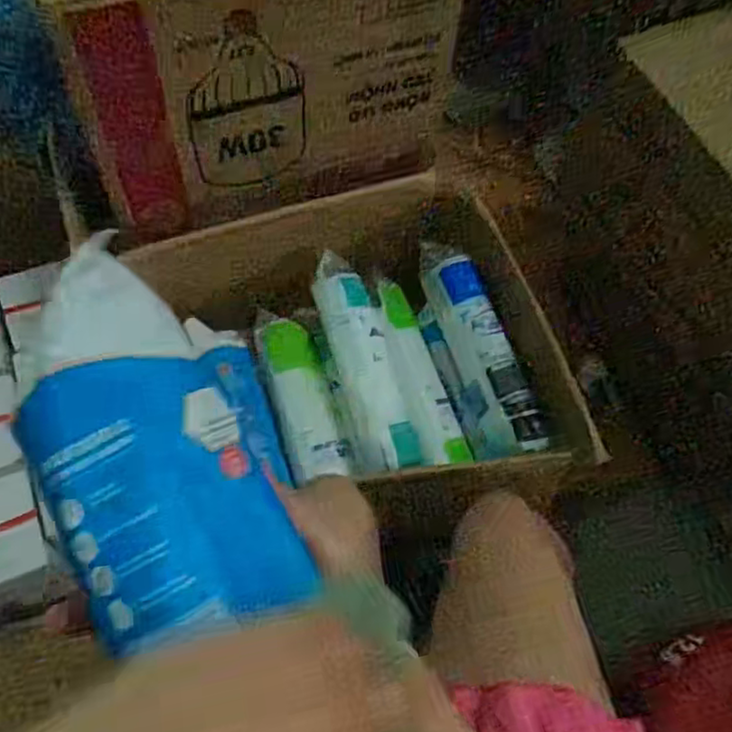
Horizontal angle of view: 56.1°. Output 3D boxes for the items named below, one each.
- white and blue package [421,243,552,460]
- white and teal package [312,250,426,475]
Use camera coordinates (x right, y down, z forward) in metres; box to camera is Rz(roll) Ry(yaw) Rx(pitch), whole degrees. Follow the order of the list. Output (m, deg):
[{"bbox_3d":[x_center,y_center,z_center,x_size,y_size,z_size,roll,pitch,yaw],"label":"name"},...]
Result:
[{"bbox_3d":[0.132,-0.018,0.844,0.072,0.087,0.286,-13,62,-11],"label":"white and blue package"},{"bbox_3d":[-0.001,-0.008,0.820,0.074,0.061,0.279,-12,62,-11],"label":"white and teal package"}]

